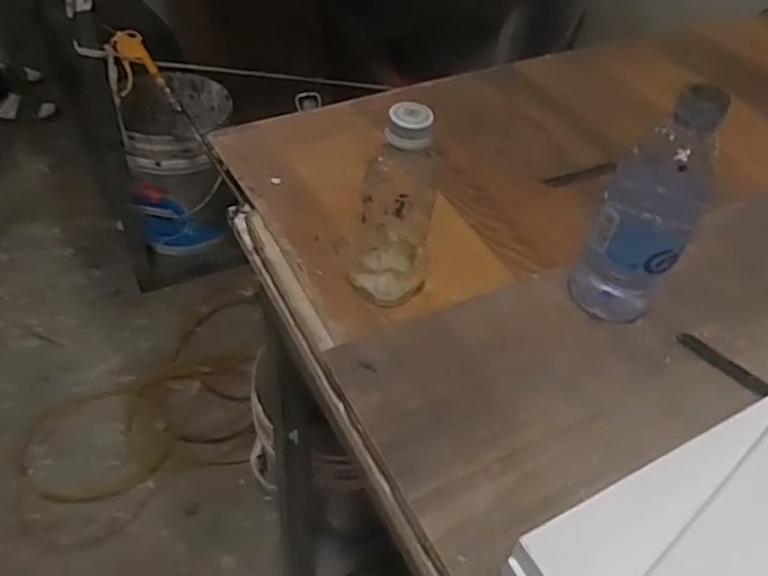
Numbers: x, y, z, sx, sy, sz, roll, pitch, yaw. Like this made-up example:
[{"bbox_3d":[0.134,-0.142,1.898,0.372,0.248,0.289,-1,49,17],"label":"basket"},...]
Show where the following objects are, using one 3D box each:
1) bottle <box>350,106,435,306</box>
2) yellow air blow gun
[{"bbox_3d":[0.008,-0.058,0.493,0.057,0.167,0.053,8,44,0],"label":"bottle"},{"bbox_3d":[-0.438,-0.384,1.204,0.071,0.165,0.071,-15,27,41],"label":"yellow air blow gun"}]

